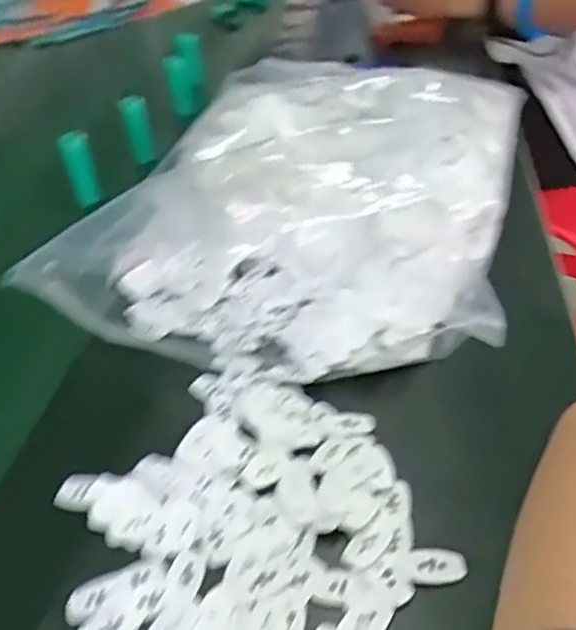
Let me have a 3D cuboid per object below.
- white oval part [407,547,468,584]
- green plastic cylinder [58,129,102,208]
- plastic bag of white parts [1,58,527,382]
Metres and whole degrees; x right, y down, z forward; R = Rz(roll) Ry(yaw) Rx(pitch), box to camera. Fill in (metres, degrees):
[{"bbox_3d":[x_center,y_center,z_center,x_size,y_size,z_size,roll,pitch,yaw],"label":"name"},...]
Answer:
[{"bbox_3d":[0.072,0.121,0.325,0.028,0.004,0.018,-7,37,0],"label":"white oval part"},{"bbox_3d":[-0.207,-0.146,0.672,0.027,0.074,0.019,-18,39,-15],"label":"green plastic cylinder"},{"bbox_3d":[0.018,-0.112,0.570,0.320,0.080,0.384,6,39,17],"label":"plastic bag of white parts"}]

